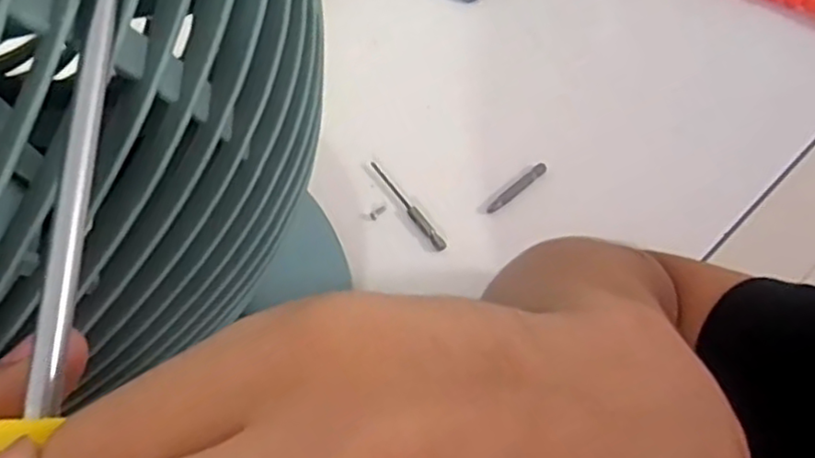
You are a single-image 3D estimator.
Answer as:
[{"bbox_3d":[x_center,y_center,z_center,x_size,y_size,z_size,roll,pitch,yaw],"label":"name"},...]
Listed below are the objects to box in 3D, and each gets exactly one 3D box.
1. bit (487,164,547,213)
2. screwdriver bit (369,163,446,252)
[{"bbox_3d":[0.072,-0.027,0.446,0.050,0.008,0.007,-40,73,-15],"label":"bit"},{"bbox_3d":[0.001,-0.016,0.442,0.007,0.006,0.075,-33,72,-13],"label":"screwdriver bit"}]

